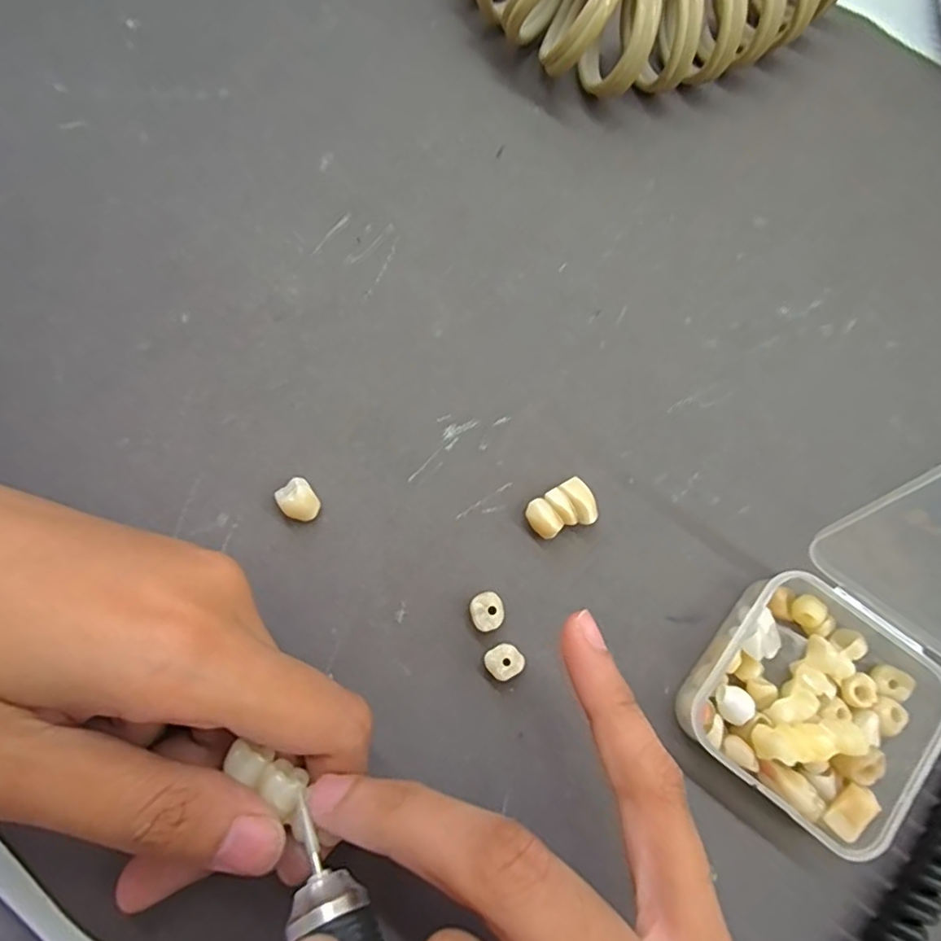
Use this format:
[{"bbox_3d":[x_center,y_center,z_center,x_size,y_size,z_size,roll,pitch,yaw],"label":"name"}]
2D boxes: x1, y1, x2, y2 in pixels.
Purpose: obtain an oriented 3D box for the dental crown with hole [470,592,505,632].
[{"bbox_3d":[0.005,0.041,0.166,0.009,0.006,0.010,-16,78,-4],"label":"dental crown with hole"}]

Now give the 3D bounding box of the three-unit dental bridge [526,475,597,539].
[{"bbox_3d":[0.027,0.012,0.173,0.020,0.007,0.014,-30,79,-7],"label":"three-unit dental bridge"}]

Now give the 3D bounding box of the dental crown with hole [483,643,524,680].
[{"bbox_3d":[0.009,0.054,0.163,0.010,0.007,0.009,-25,78,-6],"label":"dental crown with hole"}]

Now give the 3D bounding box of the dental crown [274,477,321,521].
[{"bbox_3d":[-0.050,0.010,0.170,0.010,0.011,0.011,-43,81,-10],"label":"dental crown"}]

